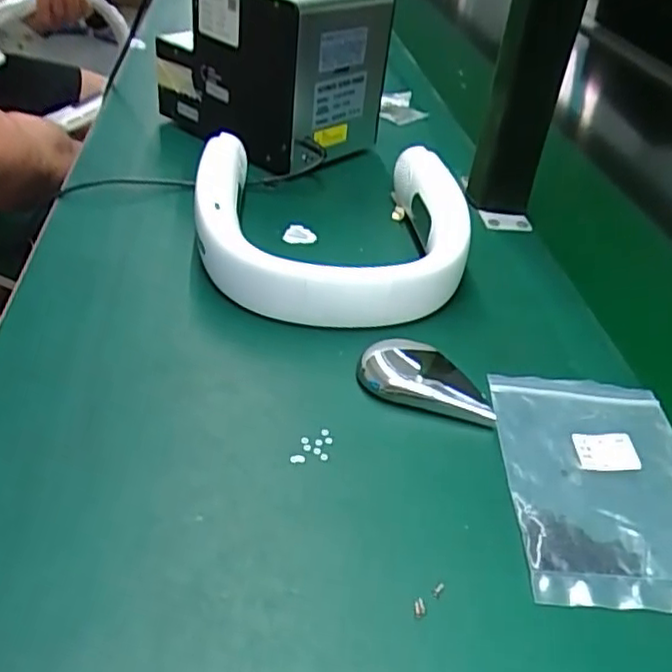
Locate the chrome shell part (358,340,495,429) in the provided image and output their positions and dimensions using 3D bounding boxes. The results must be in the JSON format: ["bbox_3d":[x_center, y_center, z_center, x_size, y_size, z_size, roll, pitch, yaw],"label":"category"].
[{"bbox_3d":[0.054,0.024,0.390,0.078,0.014,0.048,13,38,8],"label":"chrome shell part"}]

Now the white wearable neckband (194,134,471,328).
[{"bbox_3d":[-0.004,-0.078,0.477,0.189,0.057,0.182,-1,38,-9],"label":"white wearable neckband"}]

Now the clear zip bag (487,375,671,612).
[{"bbox_3d":[0.139,0.073,0.344,0.099,0.007,0.146,3,37,1],"label":"clear zip bag"}]

